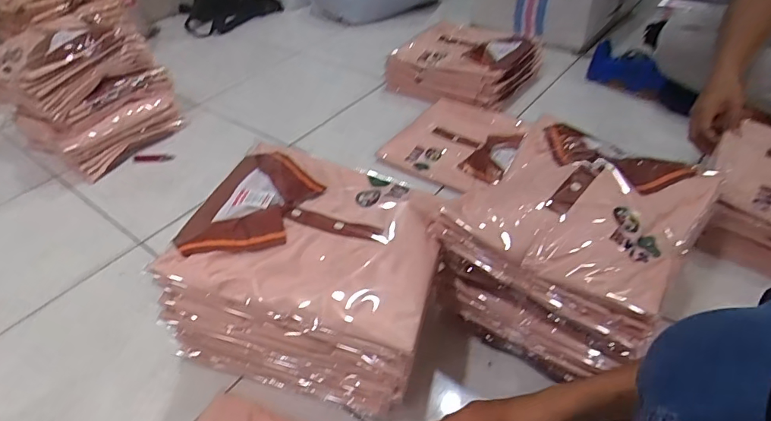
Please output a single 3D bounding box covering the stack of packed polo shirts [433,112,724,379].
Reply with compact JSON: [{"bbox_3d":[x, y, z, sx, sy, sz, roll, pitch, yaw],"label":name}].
[{"bbox_3d":[0.271,0.041,0.698,0.275,0.199,0.318,25,50,31],"label":"stack of packed polo shirts"}]

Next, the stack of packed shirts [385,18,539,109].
[{"bbox_3d":[0.216,-0.402,1.305,0.355,0.119,0.311,16,46,23],"label":"stack of packed shirts"}]

